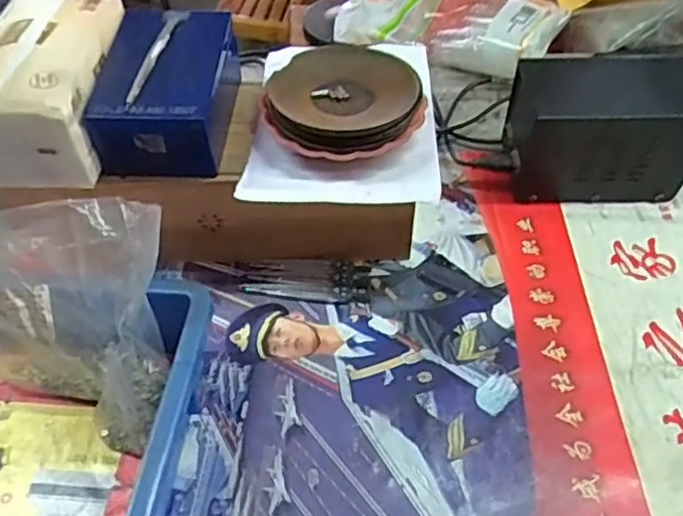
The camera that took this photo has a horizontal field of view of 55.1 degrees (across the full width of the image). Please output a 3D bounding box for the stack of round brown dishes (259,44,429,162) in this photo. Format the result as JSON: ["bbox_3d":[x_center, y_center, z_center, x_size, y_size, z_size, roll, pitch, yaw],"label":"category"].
[{"bbox_3d":[-0.001,-0.128,0.526,0.116,0.033,0.112,-22,54,-21],"label":"stack of round brown dishes"}]

